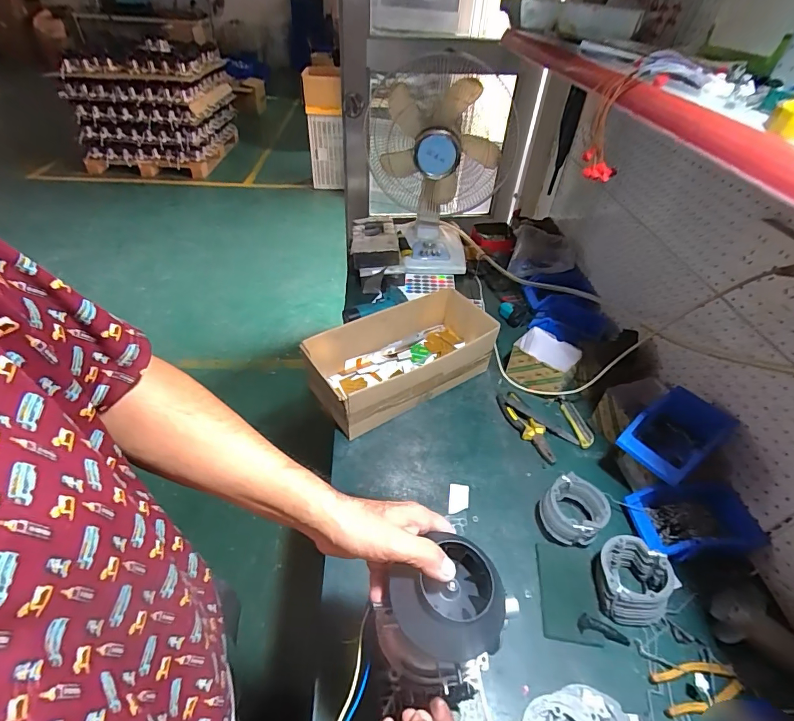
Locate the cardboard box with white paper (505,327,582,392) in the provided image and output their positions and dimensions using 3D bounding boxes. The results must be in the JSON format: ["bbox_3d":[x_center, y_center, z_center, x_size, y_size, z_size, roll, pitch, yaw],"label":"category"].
[{"bbox_3d":[0.364,0.010,1.043,0.149,0.102,0.122,27,47,22],"label":"cardboard box with white paper"}]

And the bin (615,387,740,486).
[{"bbox_3d":[0.511,0.134,0.762,0.177,0.075,0.121,-22,49,-26],"label":"bin"}]

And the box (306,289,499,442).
[{"bbox_3d":[0.016,-0.006,0.989,0.443,0.185,0.211,-21,49,-25],"label":"box"}]

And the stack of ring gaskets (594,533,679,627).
[{"bbox_3d":[0.379,0.351,0.669,0.131,0.074,0.117,-25,51,-28],"label":"stack of ring gaskets"}]

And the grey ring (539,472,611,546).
[{"bbox_3d":[0.321,0.276,0.759,0.106,0.076,0.097,2,43,-2],"label":"grey ring"}]

